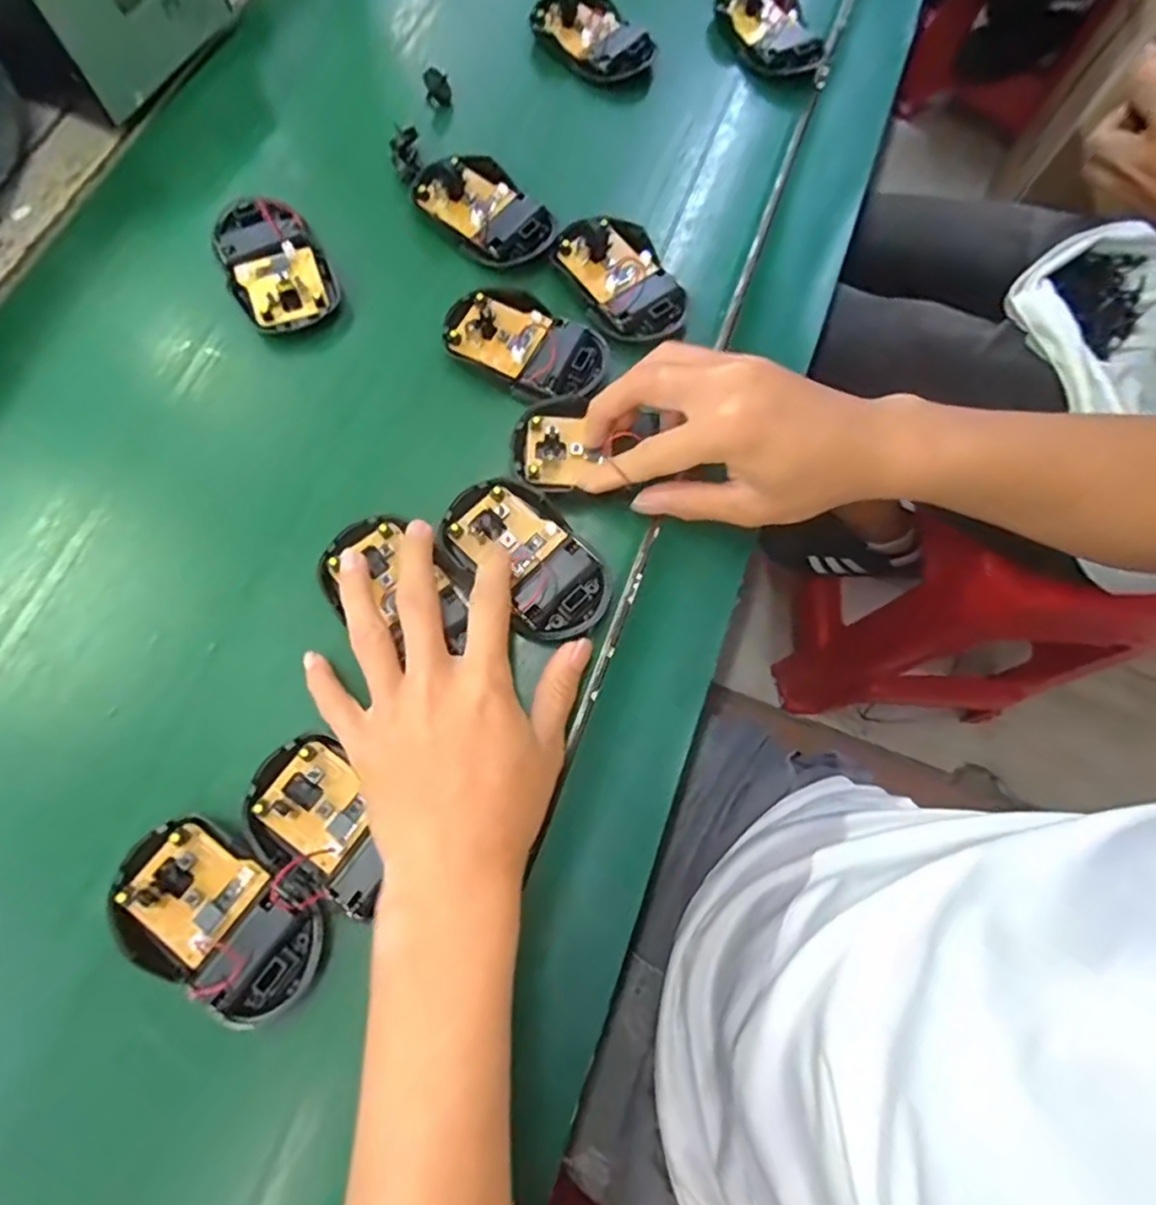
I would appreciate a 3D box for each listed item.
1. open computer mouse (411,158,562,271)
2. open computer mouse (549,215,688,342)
[{"bbox_3d":[-0.056,-0.243,0.384,0.085,0.014,0.057,43,76,11],"label":"open computer mouse"},{"bbox_3d":[0.027,-0.196,0.375,0.056,0.013,0.086,-30,76,-10],"label":"open computer mouse"}]

